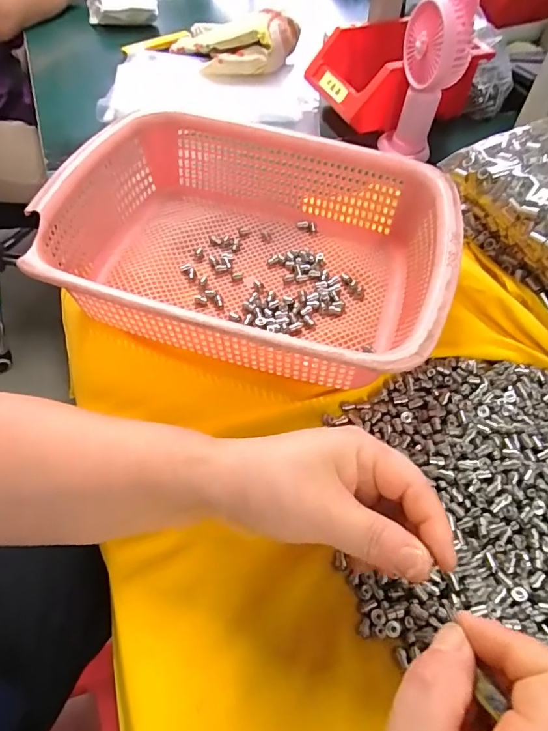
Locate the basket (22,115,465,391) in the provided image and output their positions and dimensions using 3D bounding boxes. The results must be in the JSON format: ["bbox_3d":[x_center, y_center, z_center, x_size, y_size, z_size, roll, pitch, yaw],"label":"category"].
[{"bbox_3d":[-0.016,-0.092,0.368,0.293,0.075,0.219,17,57,10],"label":"basket"}]

